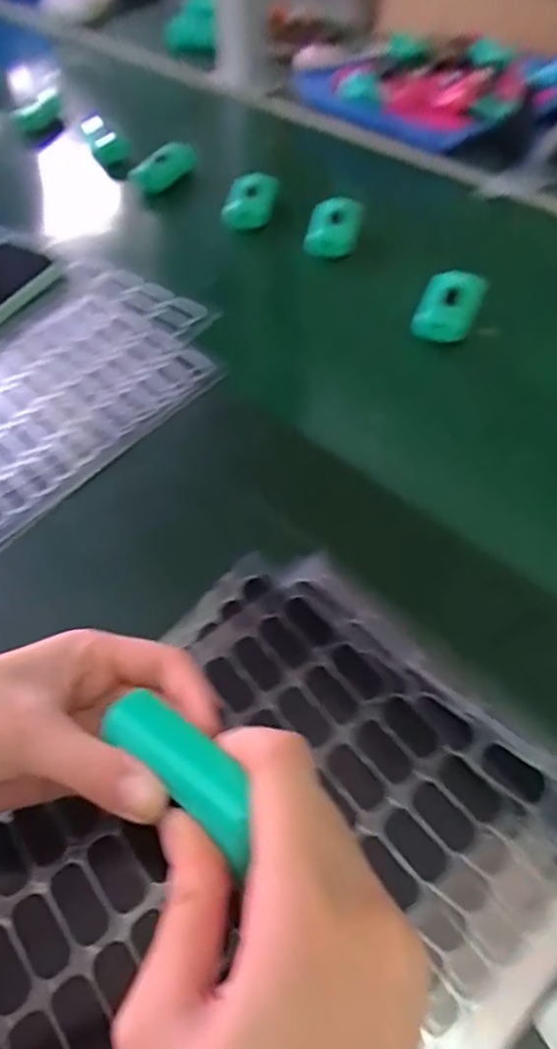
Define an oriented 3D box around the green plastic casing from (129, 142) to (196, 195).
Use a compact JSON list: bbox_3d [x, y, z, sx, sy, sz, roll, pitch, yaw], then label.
[{"bbox_3d":[-0.113,-0.366,0.660,0.028,0.038,0.077,36,60,26],"label":"green plastic casing"}]

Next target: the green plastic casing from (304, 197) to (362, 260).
[{"bbox_3d":[0.049,-0.262,0.571,0.044,0.027,0.058,10,52,9],"label":"green plastic casing"}]

